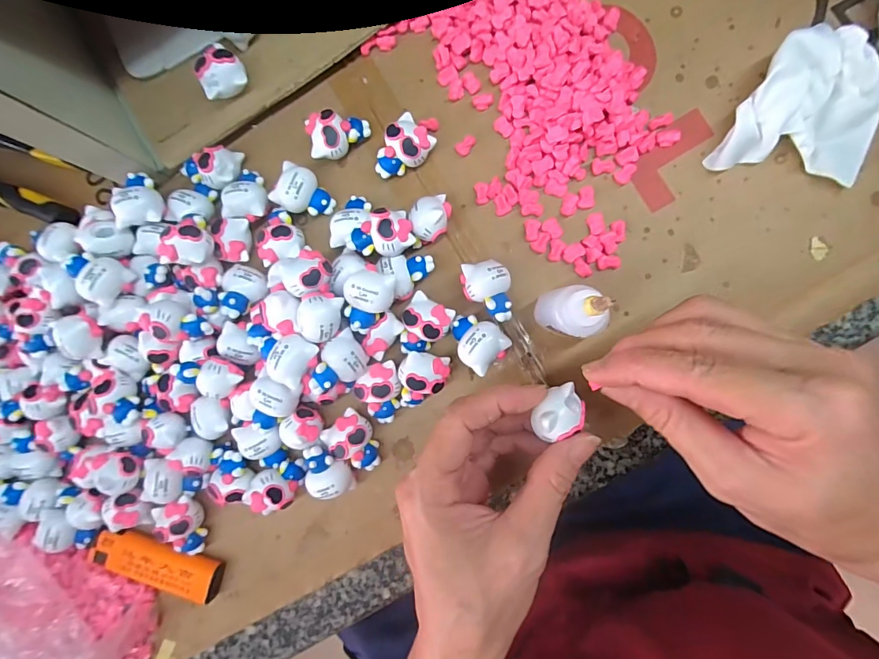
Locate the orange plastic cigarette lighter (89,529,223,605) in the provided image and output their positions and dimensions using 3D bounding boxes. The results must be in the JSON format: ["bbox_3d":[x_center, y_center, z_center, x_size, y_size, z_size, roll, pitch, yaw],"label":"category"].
[{"bbox_3d":[-0.171,0.140,0.271,0.077,0.012,0.029,16,90,8],"label":"orange plastic cigarette lighter"}]

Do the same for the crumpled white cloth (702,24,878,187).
[{"bbox_3d":[0.188,-0.110,0.227,0.067,0.026,0.068,20,91,8],"label":"crumpled white cloth"}]

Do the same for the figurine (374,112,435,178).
[{"bbox_3d":[-0.021,-0.102,0.257,0.024,0.020,0.034,41,94,7],"label":"figurine"}]

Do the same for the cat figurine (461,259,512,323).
[{"bbox_3d":[0.026,-0.020,0.247,0.025,0.024,0.032,-7,87,8],"label":"cat figurine"}]

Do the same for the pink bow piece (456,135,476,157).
[{"bbox_3d":[0.016,-0.108,0.261,0.013,0.004,0.009,-37,85,3],"label":"pink bow piece"}]

